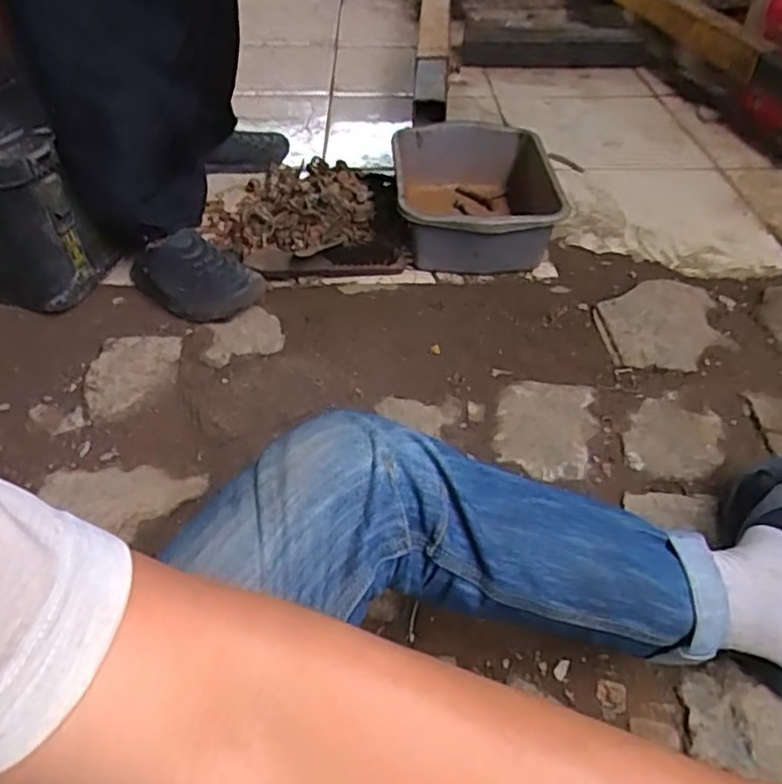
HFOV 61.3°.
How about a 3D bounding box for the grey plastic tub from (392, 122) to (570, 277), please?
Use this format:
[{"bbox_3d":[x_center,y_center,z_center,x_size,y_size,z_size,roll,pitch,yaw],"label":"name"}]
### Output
[{"bbox_3d":[0.135,-0.312,1.102,0.272,0.133,0.309,2,45,5],"label":"grey plastic tub"}]

